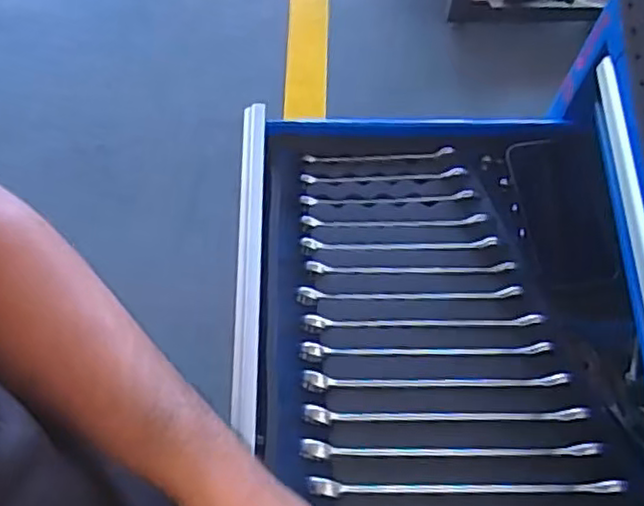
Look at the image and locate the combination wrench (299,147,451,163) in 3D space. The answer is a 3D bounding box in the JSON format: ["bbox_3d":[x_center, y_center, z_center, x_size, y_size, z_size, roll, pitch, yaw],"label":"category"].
[{"bbox_3d":[0.056,-0.094,0.658,0.146,0.006,0.009,-4,67,-2],"label":"combination wrench"}]

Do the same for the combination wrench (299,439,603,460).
[{"bbox_3d":[0.104,0.162,0.549,0.241,0.009,0.014,1,67,0],"label":"combination wrench"}]

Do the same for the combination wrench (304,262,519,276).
[{"bbox_3d":[0.081,0.014,0.616,0.189,0.006,0.011,-1,67,0],"label":"combination wrench"}]

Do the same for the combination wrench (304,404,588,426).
[{"bbox_3d":[0.103,0.137,0.561,0.234,0.009,0.015,1,67,0],"label":"combination wrench"}]

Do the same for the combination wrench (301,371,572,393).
[{"bbox_3d":[0.096,0.111,0.572,0.223,0.011,0.017,1,67,0],"label":"combination wrench"}]

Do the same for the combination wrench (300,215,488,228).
[{"bbox_3d":[0.068,-0.030,0.634,0.174,0.004,0.011,0,67,0],"label":"combination wrench"}]

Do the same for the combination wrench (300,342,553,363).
[{"bbox_3d":[0.089,0.087,0.582,0.214,0.011,0.016,1,67,0],"label":"combination wrench"}]

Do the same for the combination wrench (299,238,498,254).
[{"bbox_3d":[0.071,-0.007,0.624,0.180,0.007,0.014,1,67,0],"label":"combination wrench"}]

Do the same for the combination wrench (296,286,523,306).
[{"bbox_3d":[0.078,0.037,0.605,0.201,0.007,0.015,-2,67,-1],"label":"combination wrench"}]

